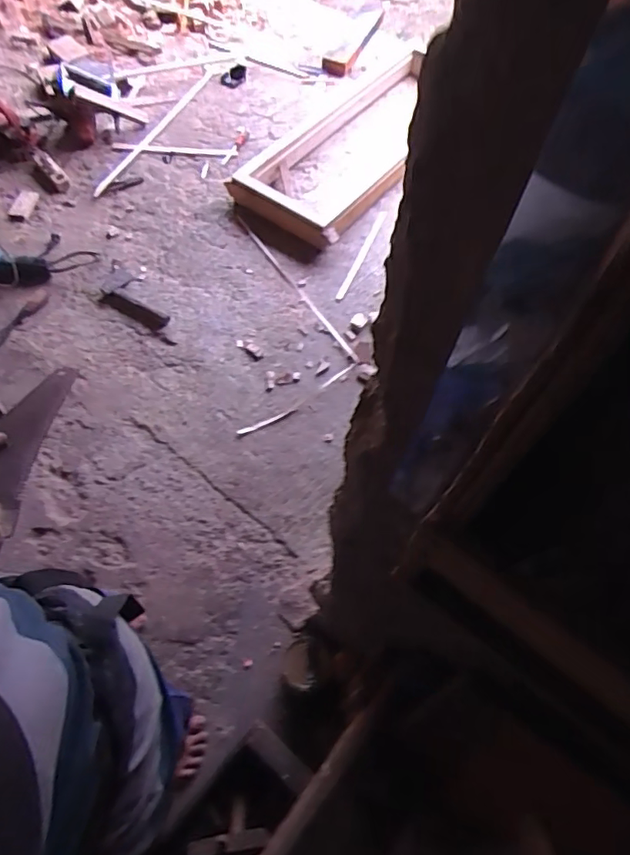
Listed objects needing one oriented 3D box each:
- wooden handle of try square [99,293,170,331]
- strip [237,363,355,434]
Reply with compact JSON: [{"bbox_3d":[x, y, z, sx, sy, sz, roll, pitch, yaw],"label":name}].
[{"bbox_3d":[-0.611,-0.394,1.842,0.240,0.019,0.064,25,62,10],"label":"wooden handle of try square"},{"bbox_3d":[-0.046,-0.085,1.713,0.444,0.023,0.040,-31,67,-18],"label":"strip"}]

